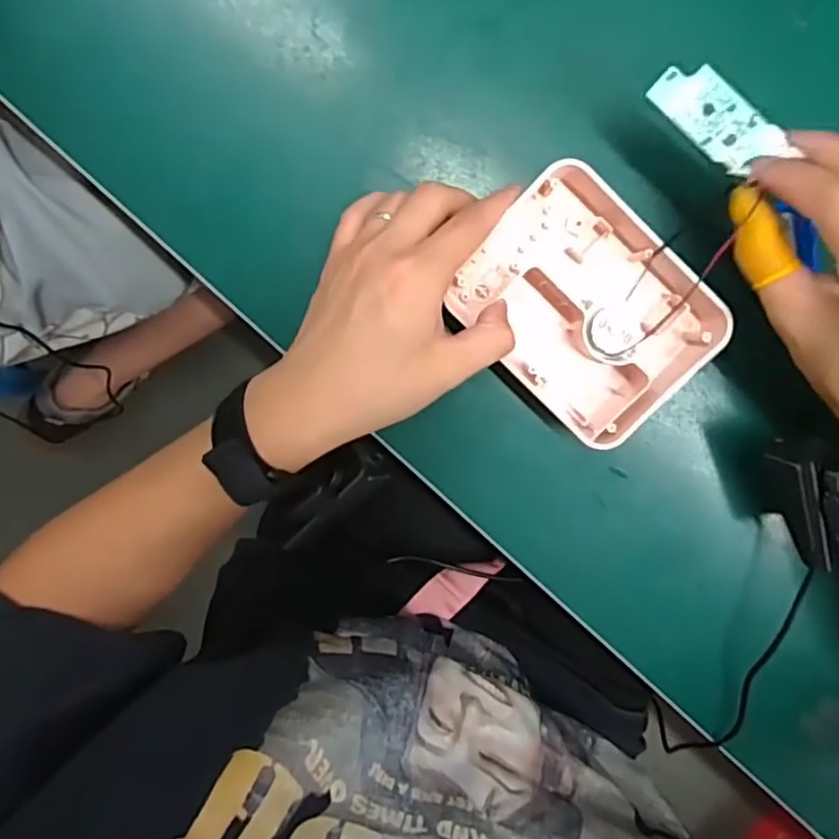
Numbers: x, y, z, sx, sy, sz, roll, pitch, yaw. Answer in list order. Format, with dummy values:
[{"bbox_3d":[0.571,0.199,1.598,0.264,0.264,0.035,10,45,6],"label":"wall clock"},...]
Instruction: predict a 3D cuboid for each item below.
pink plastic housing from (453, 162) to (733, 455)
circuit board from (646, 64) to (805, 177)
[{"bbox_3d":[0.089,-0.061,0.352,0.125,0.040,0.101,44,96,-6],"label":"pink plastic housing"},{"bbox_3d":[0.130,-0.130,0.284,0.061,0.008,0.024,34,137,-12],"label":"circuit board"}]

